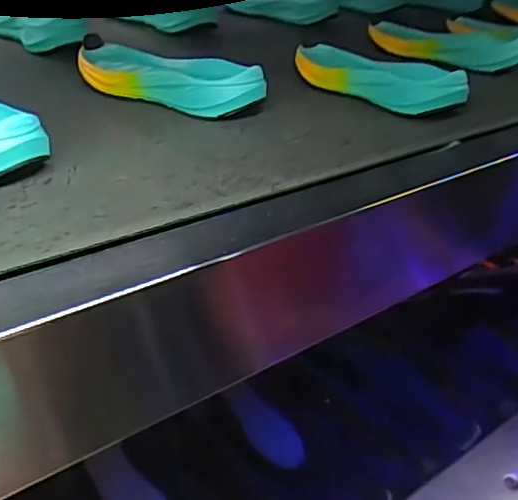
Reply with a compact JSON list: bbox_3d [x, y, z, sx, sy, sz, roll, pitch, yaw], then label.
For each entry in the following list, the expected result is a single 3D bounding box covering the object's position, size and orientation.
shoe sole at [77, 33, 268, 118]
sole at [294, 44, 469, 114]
[{"bbox_3d":[-0.095,-0.163,0.597,0.219,0.048,0.084,26,36,34],"label":"shoe sole"},{"bbox_3d":[0.111,-0.175,0.638,0.062,0.038,0.196,-18,39,-29],"label":"sole"}]

